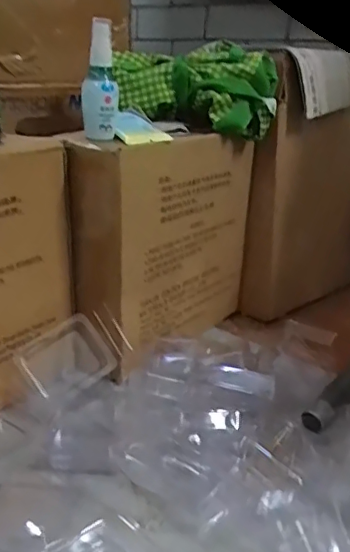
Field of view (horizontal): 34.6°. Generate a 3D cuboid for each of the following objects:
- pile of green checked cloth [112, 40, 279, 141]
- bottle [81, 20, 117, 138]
[{"bbox_3d":[0.025,-0.241,0.722,0.207,0.092,0.092,4,21,6],"label":"pile of green checked cloth"},{"bbox_3d":[-0.080,-0.207,0.591,0.035,0.113,0.025,1,21,-6],"label":"bottle"}]

